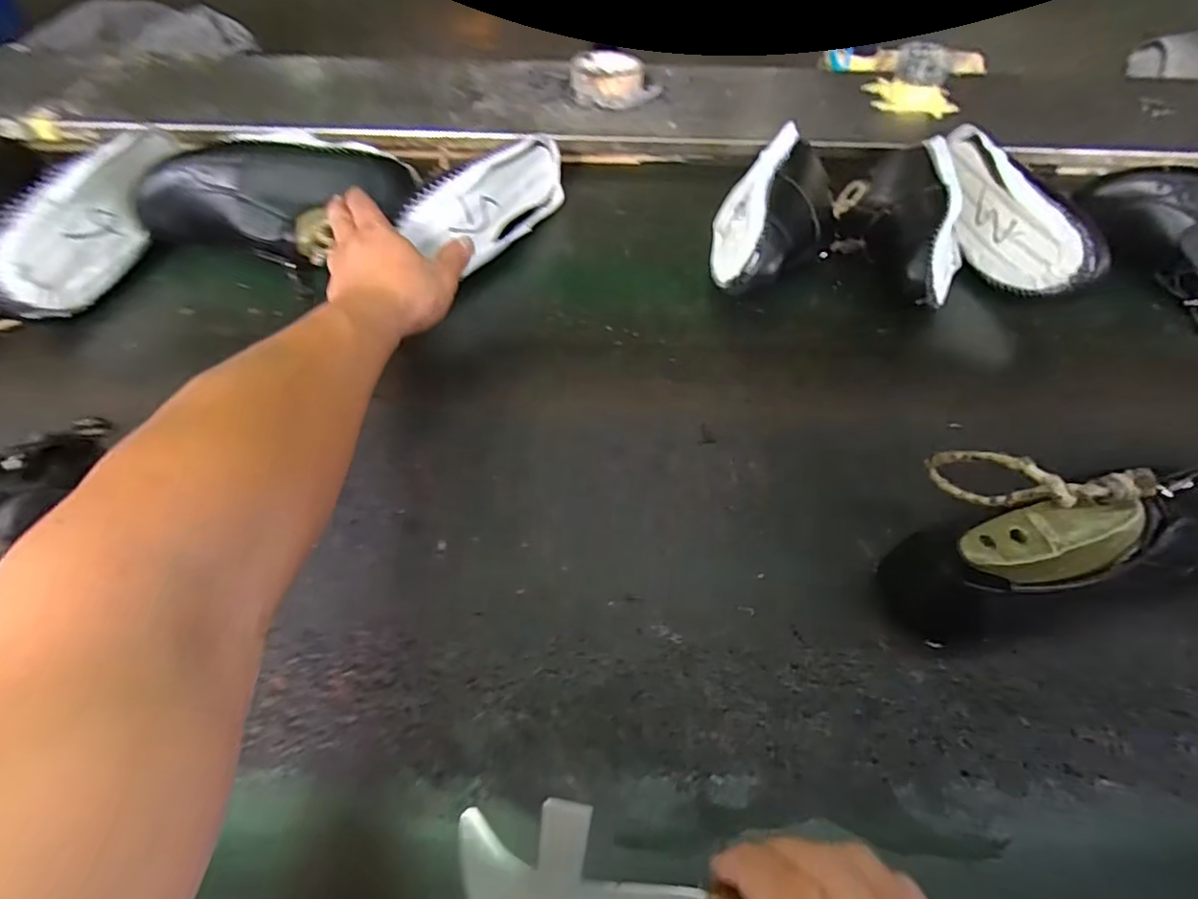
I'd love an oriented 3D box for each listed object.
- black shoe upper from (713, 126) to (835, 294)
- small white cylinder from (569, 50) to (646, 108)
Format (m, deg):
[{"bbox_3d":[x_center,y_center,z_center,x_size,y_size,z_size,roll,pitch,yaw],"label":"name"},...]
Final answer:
[{"bbox_3d":[0.163,-0.216,0.548,0.105,0.076,0.209,18,55,12],"label":"black shoe upper"},{"bbox_3d":[0.010,-0.448,0.712,0.089,0.032,0.088,3,53,1],"label":"small white cylinder"}]

